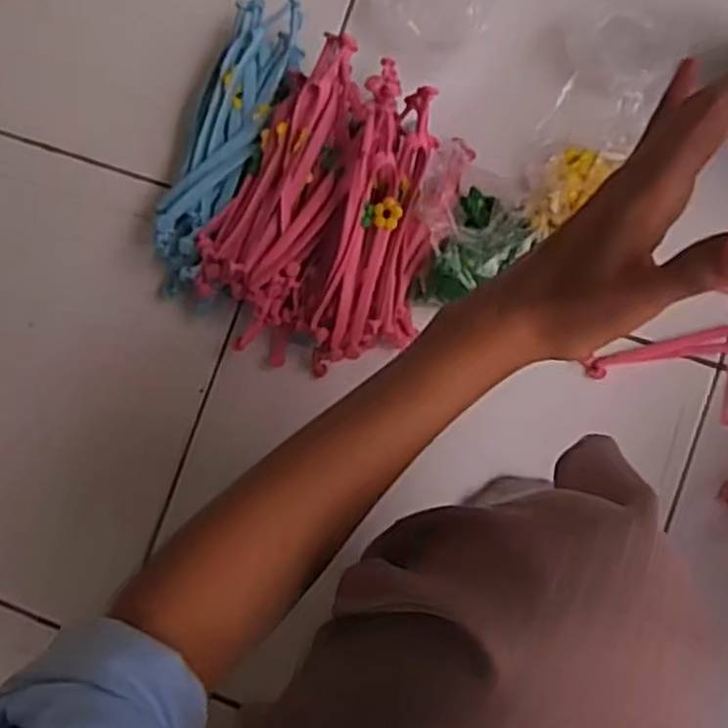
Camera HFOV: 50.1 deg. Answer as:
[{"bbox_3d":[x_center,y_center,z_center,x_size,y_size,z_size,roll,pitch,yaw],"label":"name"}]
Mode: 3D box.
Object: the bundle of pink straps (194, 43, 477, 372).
[{"bbox_3d":[-0.031,-0.124,0.624,0.179,0.105,0.248,17,86,9],"label":"bundle of pink straps"}]

